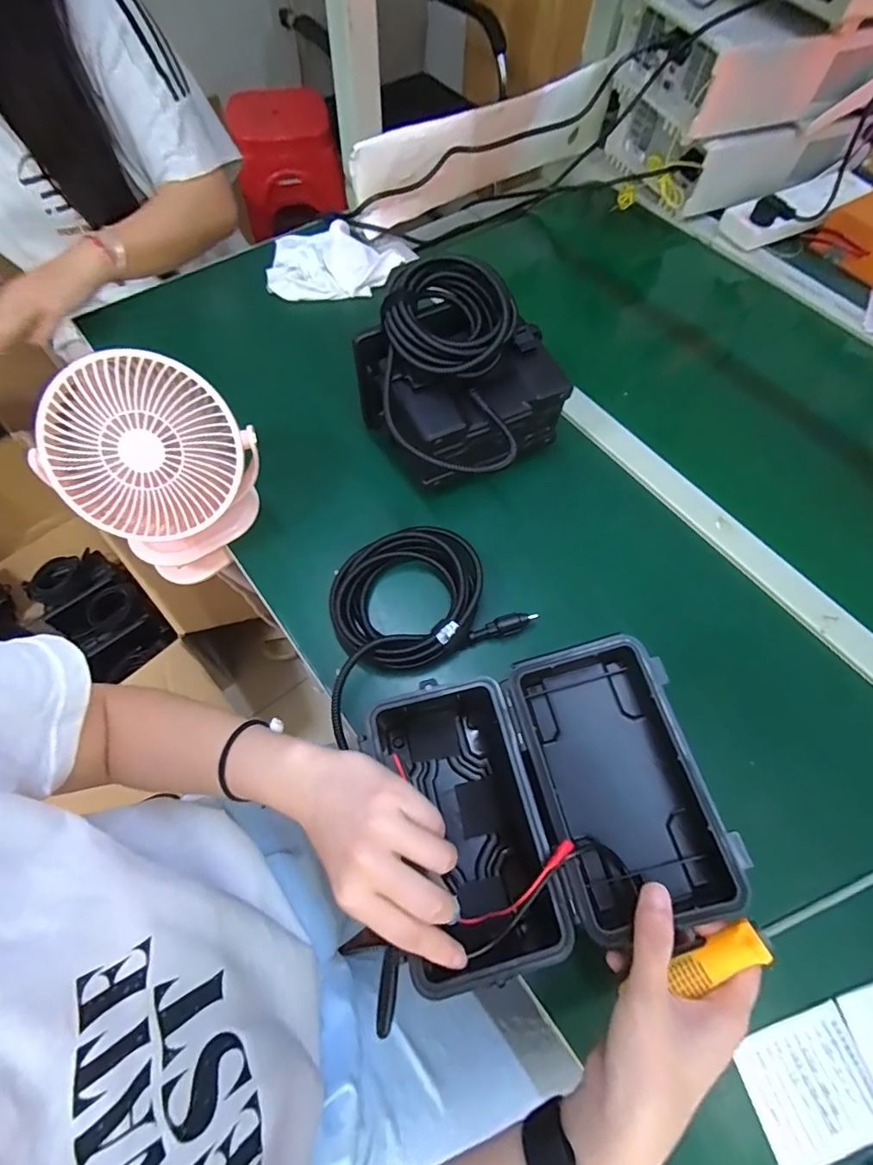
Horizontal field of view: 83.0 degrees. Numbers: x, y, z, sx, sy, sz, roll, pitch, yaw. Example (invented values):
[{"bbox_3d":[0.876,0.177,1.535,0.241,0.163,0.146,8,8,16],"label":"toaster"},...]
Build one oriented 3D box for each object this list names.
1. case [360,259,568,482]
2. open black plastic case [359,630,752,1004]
[{"bbox_3d":[0.026,-0.198,0.487,0.183,0.135,0.178,-28,68,-15],"label":"case"},{"bbox_3d":[0.070,0.153,0.355,0.204,0.102,0.176,-12,65,-8],"label":"open black plastic case"}]

